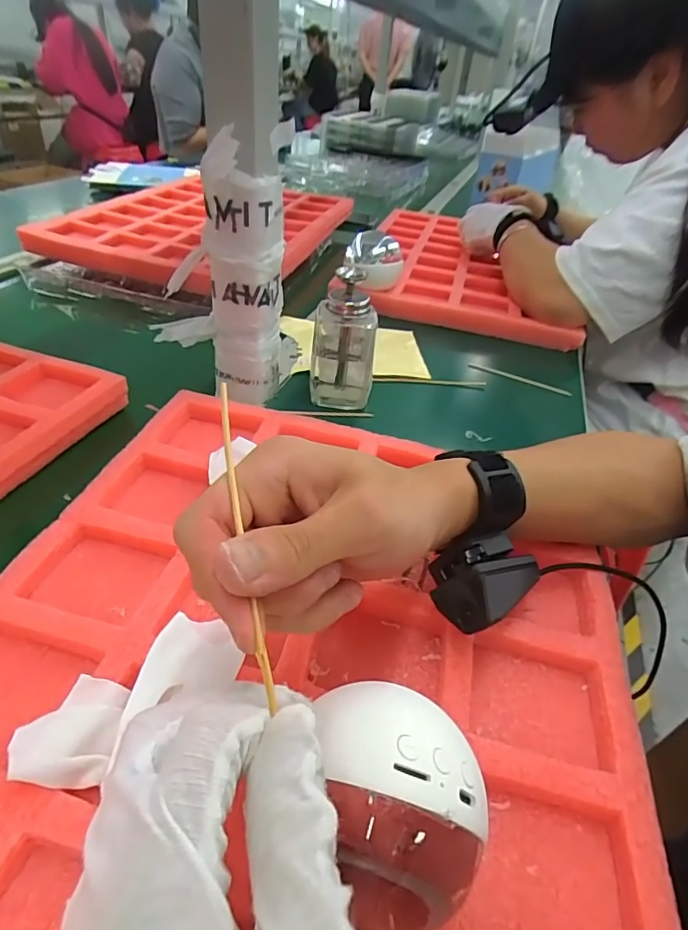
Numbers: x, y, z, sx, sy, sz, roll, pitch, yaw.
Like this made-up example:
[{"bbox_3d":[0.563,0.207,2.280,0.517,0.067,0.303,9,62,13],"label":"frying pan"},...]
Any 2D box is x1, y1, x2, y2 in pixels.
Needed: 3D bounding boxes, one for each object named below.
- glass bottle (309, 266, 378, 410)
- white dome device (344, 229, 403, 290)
[{"bbox_3d":[0.000,-0.111,0.452,0.058,0.122,0.046,4,39,-3],"label":"glass bottle"},{"bbox_3d":[0.039,-0.263,0.639,0.070,0.056,0.054,-23,47,-32],"label":"white dome device"}]

